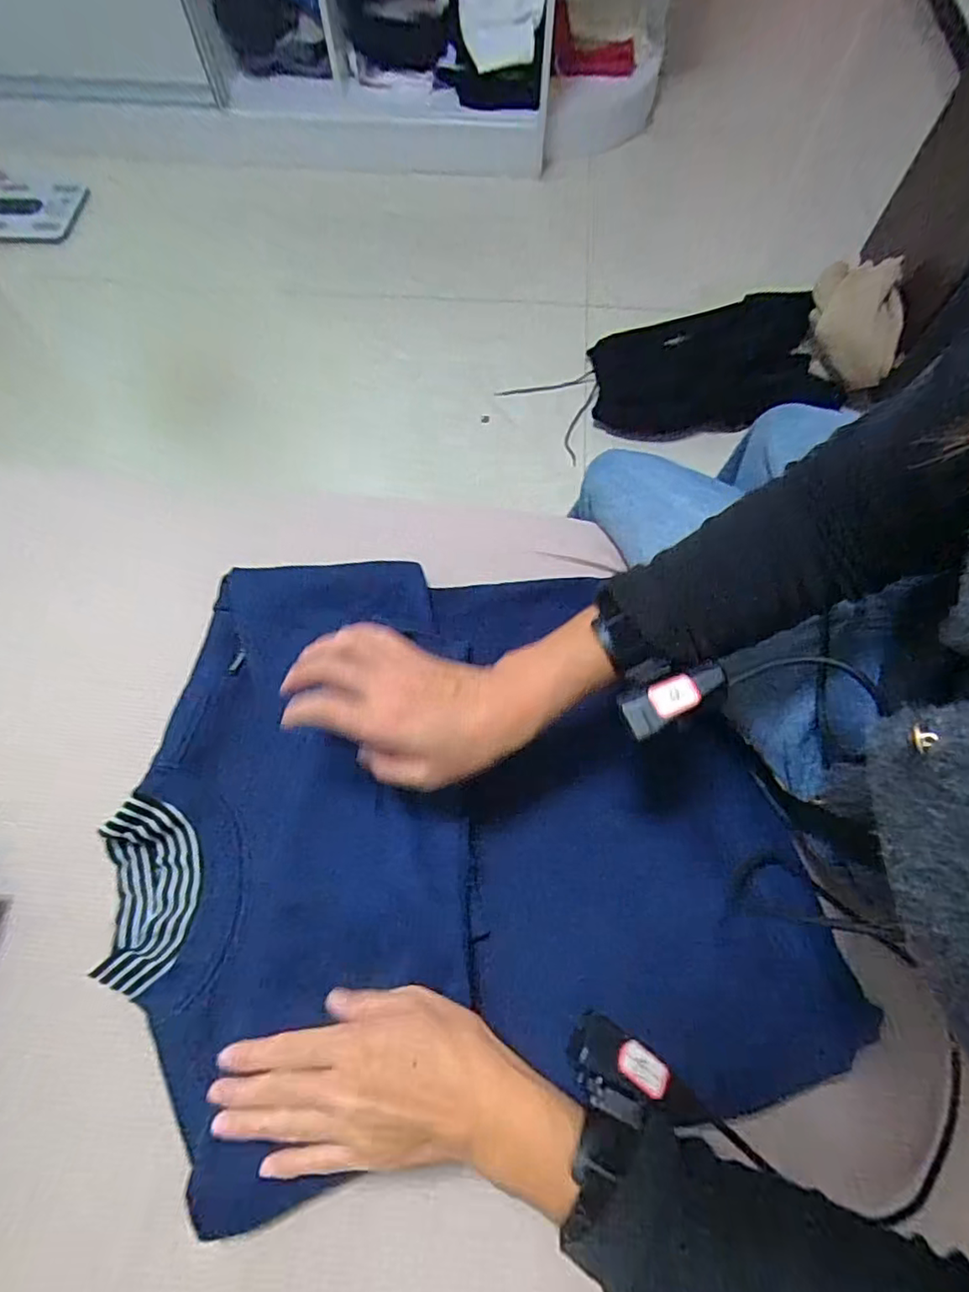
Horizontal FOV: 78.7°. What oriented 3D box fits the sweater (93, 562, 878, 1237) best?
[{"bbox_3d":[-0.019,0.126,0.447,0.483,0.046,0.435,-9,67,-4],"label":"sweater"}]

